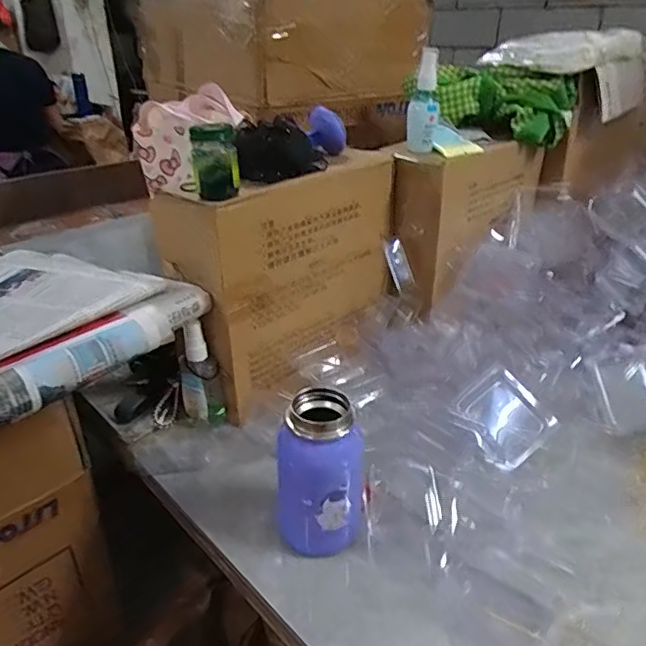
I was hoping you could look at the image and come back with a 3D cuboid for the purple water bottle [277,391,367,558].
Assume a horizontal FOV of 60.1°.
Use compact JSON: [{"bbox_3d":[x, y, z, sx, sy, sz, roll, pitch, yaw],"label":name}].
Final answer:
[{"bbox_3d":[0.000,0.133,0.483,0.071,0.138,0.068,4,30,7],"label":"purple water bottle"}]

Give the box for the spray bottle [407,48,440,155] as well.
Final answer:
[{"bbox_3d":[0.124,-0.273,0.691,0.035,0.118,0.026,4,29,9],"label":"spray bottle"}]

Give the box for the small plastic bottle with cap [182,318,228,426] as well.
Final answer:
[{"bbox_3d":[-0.138,0.058,0.622,0.037,0.120,0.030,22,36,33],"label":"small plastic bottle with cap"}]

